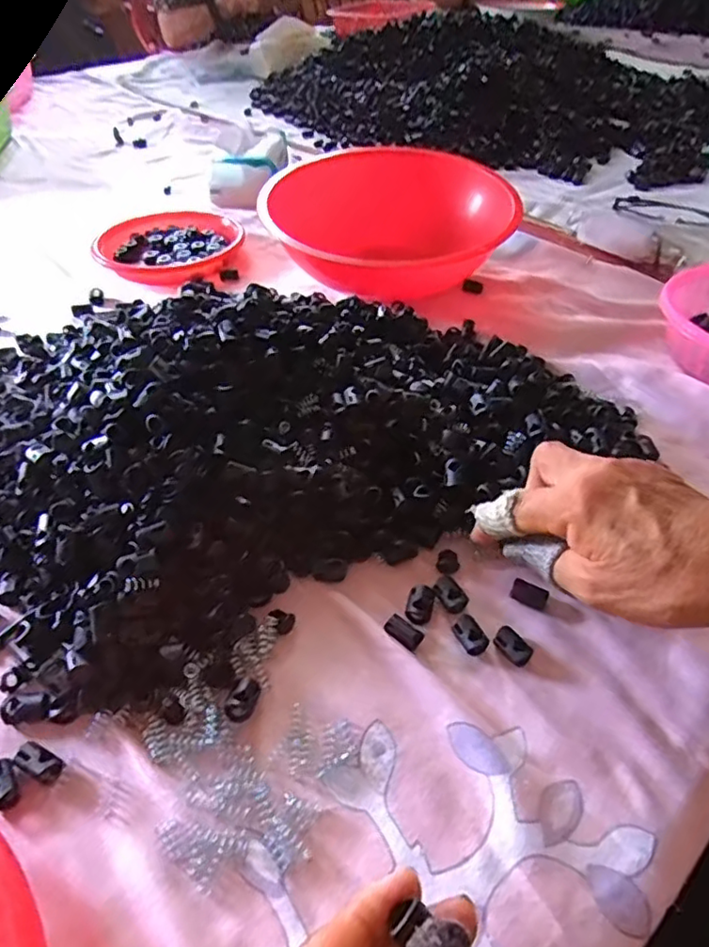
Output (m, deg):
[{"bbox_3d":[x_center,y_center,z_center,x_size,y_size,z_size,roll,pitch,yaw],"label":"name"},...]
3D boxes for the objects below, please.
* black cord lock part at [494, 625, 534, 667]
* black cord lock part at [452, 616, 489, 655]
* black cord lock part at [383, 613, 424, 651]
[{"bbox_3d":[0.082,0.089,0.311,0.014,0.008,0.019,-31,51,-27],"label":"black cord lock part"},{"bbox_3d":[0.061,0.085,0.315,0.013,0.007,0.019,-24,48,-22],"label":"black cord lock part"},{"bbox_3d":[0.025,0.083,0.313,0.019,0.007,0.012,31,53,30],"label":"black cord lock part"}]

